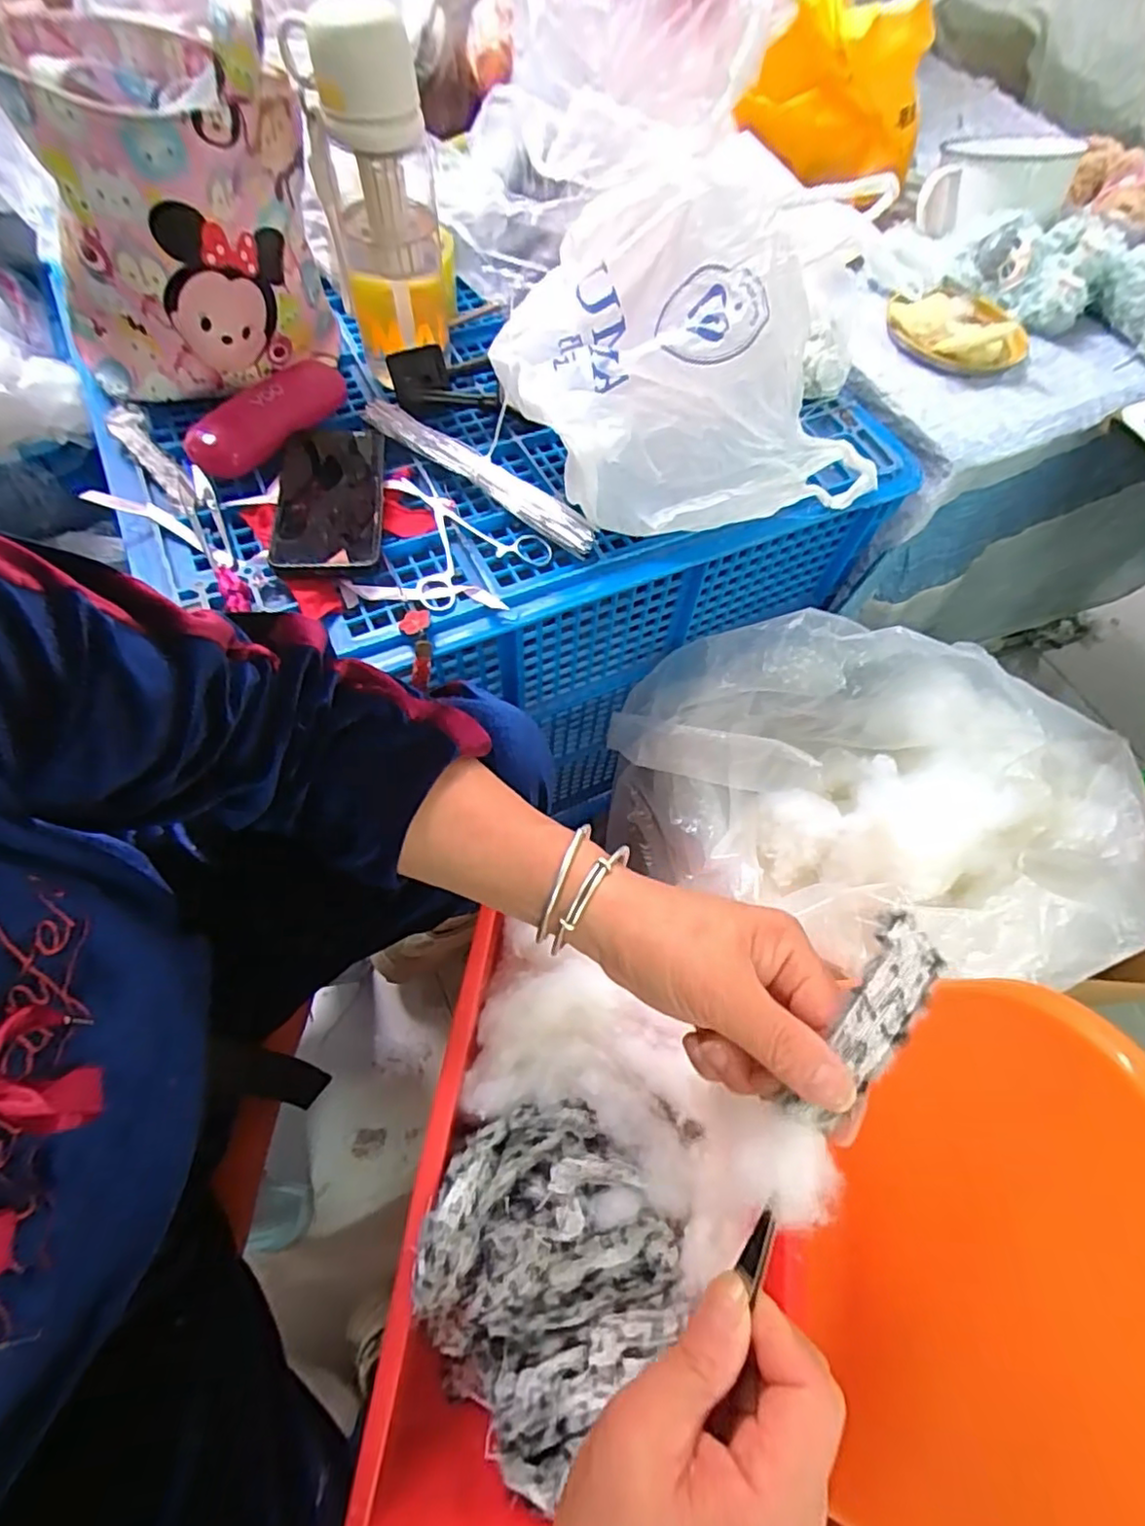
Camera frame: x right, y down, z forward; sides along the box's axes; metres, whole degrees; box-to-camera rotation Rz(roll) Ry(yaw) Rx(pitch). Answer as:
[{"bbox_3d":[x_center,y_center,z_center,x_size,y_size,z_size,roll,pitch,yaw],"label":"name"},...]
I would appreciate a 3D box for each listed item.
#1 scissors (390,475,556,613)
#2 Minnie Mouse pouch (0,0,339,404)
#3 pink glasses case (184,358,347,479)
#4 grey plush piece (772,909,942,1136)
[{"bbox_3d":[-0.082,-0.187,0.505,0.109,0.017,0.134,-16,66,-11],"label":"scissors"},{"bbox_3d":[-0.299,-0.407,0.475,0.132,0.219,0.175,31,66,11],"label":"Minnie Mouse pouch"},{"bbox_3d":[-0.257,-0.298,0.528,0.055,0.032,0.160,36,67,14],"label":"pink glasses case"},{"bbox_3d":[0.121,0.104,0.251,0.023,0.019,0.097,37,70,14],"label":"grey plush piece"}]

